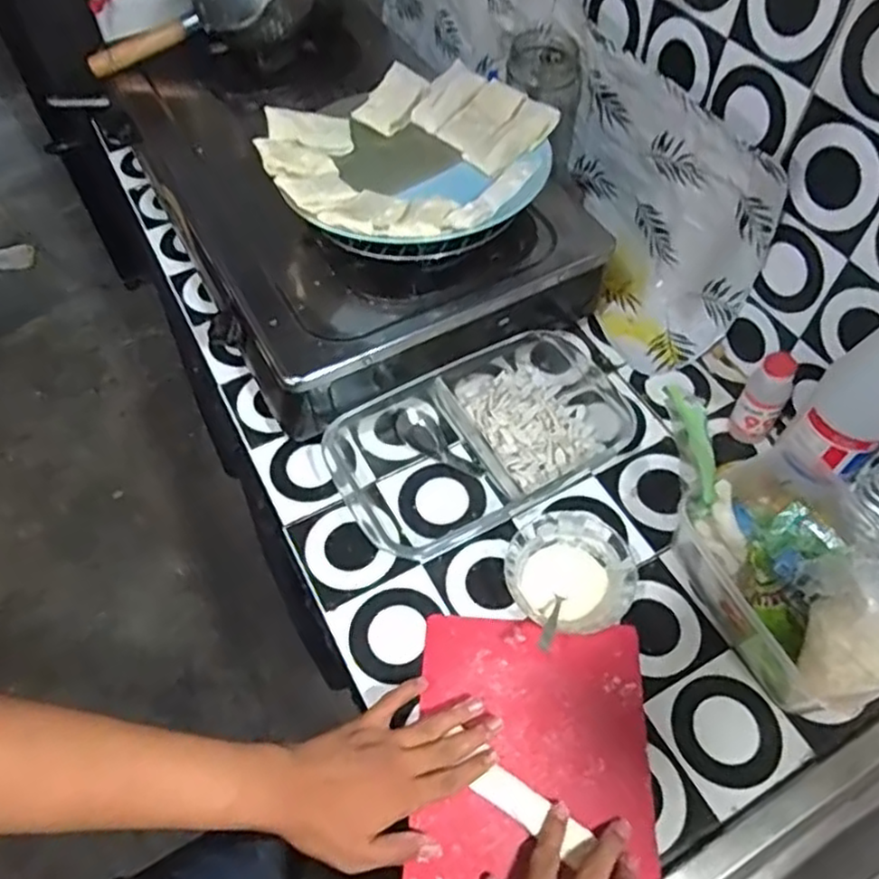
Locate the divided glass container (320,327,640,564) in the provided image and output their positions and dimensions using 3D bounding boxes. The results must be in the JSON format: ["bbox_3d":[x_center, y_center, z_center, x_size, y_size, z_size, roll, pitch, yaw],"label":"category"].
[{"bbox_3d":[0.055,-0.005,0.709,0.316,0.044,0.178,-27,60,-16],"label":"divided glass container"}]

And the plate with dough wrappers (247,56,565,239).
[{"bbox_3d":[-0.028,-0.291,0.712,0.275,0.045,0.268,0,56,1],"label":"plate with dough wrappers"}]

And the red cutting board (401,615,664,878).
[{"bbox_3d":[0.072,0.271,0.532,0.184,0.015,0.271,3,52,4],"label":"red cutting board"}]

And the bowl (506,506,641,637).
[{"bbox_3d":[0.117,0.121,0.615,0.110,0.045,0.108,0,56,1],"label":"bowl"}]

